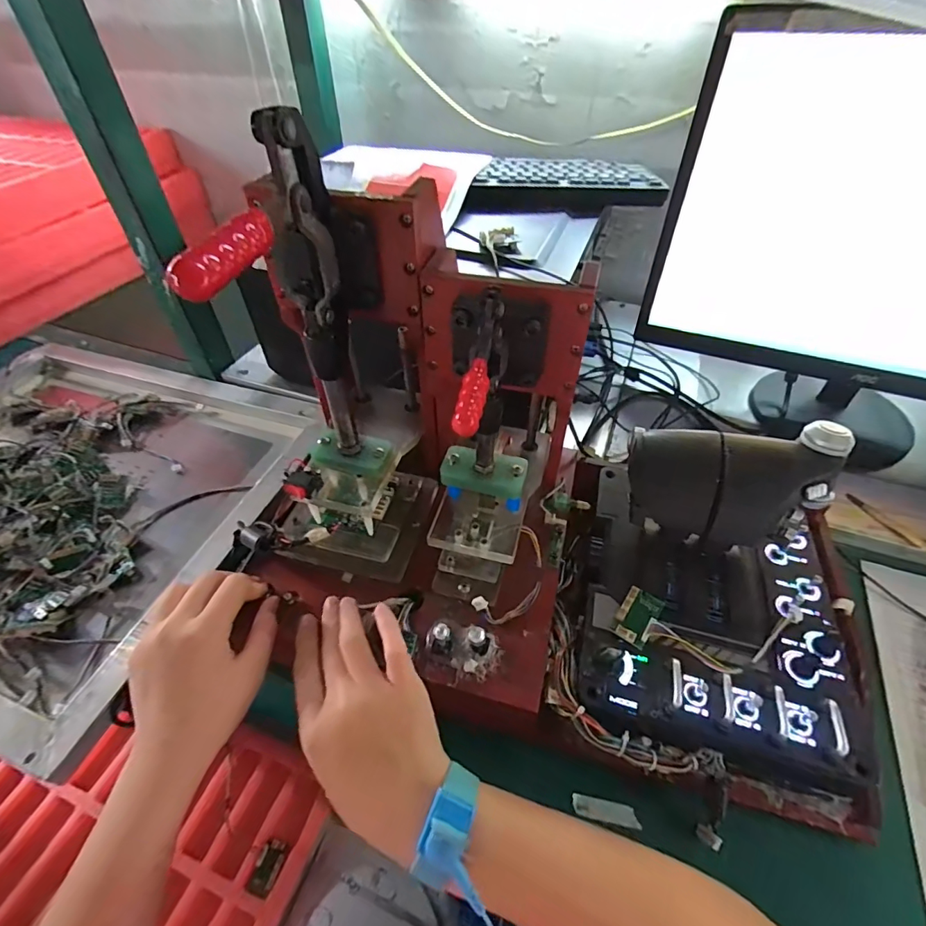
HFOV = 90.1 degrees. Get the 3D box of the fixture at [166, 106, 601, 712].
[{"bbox_3d":[-0.039,-0.019,0.293,0.224,0.282,0.216,9,53,11],"label":"fixture"}]

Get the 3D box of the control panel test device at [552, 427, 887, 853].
[{"bbox_3d":[0.191,0.102,0.360,0.224,0.140,0.241,11,47,11],"label":"control panel test device"}]

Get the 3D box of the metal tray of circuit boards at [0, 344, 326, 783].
[{"bbox_3d":[-0.465,0.026,0.531,0.510,0.064,0.421,14,48,13],"label":"metal tray of circuit boards"}]

